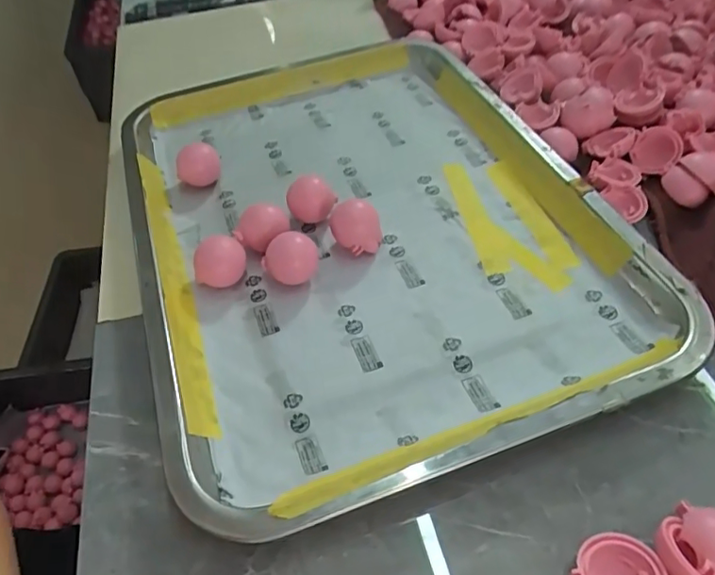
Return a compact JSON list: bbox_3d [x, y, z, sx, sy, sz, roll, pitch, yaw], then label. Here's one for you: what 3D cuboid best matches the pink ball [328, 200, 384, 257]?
[{"bbox_3d":[-0.001,-0.035,0.329,0.028,0.026,0.028,-3,49,3],"label":"pink ball"}]

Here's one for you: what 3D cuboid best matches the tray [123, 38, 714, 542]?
[{"bbox_3d":[-0.002,-0.053,0.347,0.256,0.029,0.362,-17,50,-9],"label":"tray"}]

